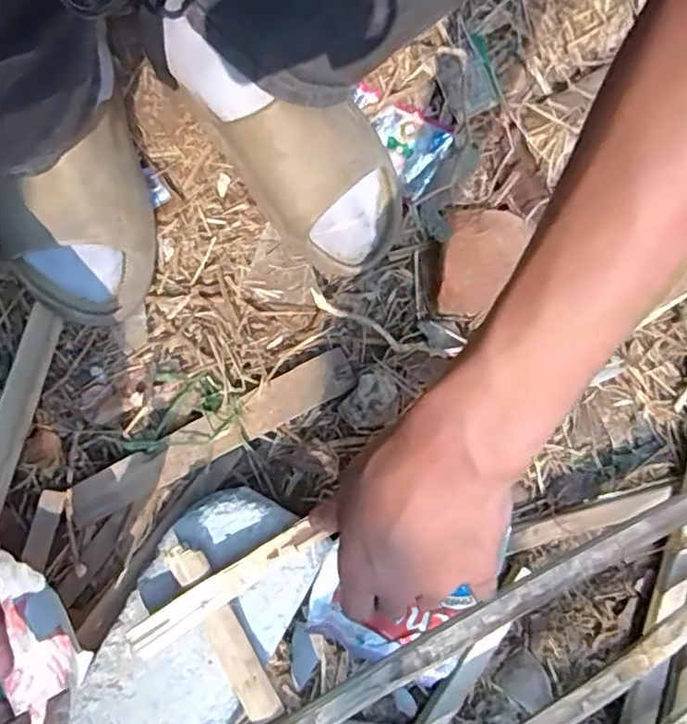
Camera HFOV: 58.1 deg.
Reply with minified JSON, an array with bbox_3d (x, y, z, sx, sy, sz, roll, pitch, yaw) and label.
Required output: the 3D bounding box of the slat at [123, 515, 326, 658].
[{"bbox_3d":[-0.074,0.140,0.385,0.125,0.005,0.020,-31,80,-12],"label":"slat"}]

